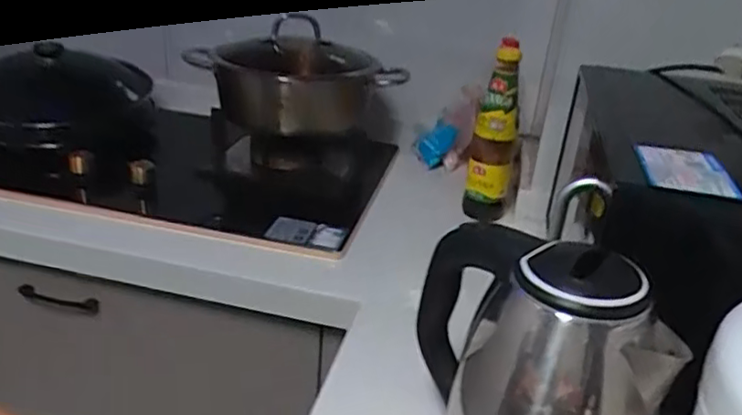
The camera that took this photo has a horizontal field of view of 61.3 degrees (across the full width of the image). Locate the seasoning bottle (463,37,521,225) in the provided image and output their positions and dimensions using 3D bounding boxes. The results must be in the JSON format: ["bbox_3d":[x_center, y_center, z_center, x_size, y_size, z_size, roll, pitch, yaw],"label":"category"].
[{"bbox_3d":[0.190,-0.111,0.950,0.065,0.266,0.069,9,27,8],"label":"seasoning bottle"}]

